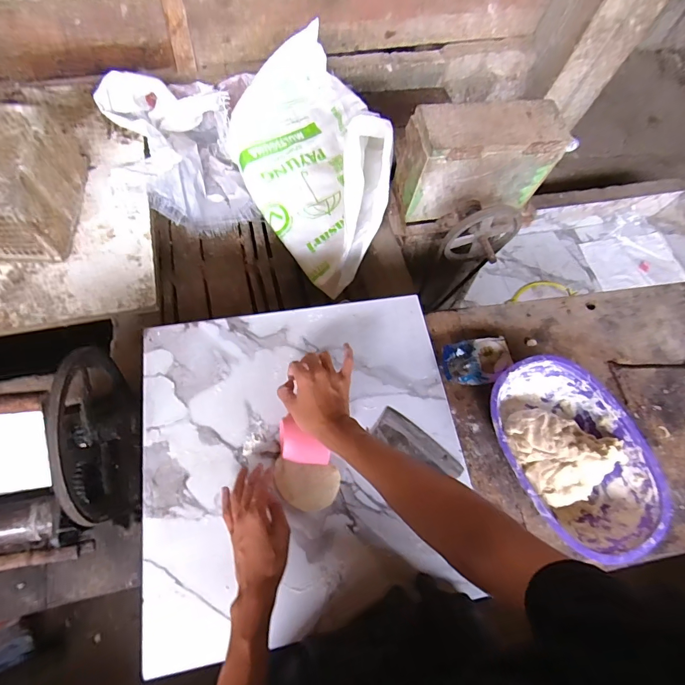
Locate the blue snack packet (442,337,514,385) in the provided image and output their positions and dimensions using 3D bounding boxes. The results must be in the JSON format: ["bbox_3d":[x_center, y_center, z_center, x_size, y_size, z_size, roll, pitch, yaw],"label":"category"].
[{"bbox_3d":[0.239,0.036,0.709,0.121,0.030,0.081,-8,68,-11],"label":"blue snack packet"}]

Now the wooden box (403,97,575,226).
[{"bbox_3d":[0.326,-0.443,0.974,0.349,0.224,0.134,-11,68,-12],"label":"wooden box"}]

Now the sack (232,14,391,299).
[{"bbox_3d":[-0.094,-0.542,1.068,0.401,0.237,0.749,-7,68,-11],"label":"sack"}]

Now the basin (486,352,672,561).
[{"bbox_3d":[0.360,0.181,0.646,0.217,0.117,0.305,-19,69,-13],"label":"basin"}]

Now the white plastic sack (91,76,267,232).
[{"bbox_3d":[-0.465,-0.559,1.167,0.305,0.260,0.419,-26,72,-18],"label":"white plastic sack"}]

